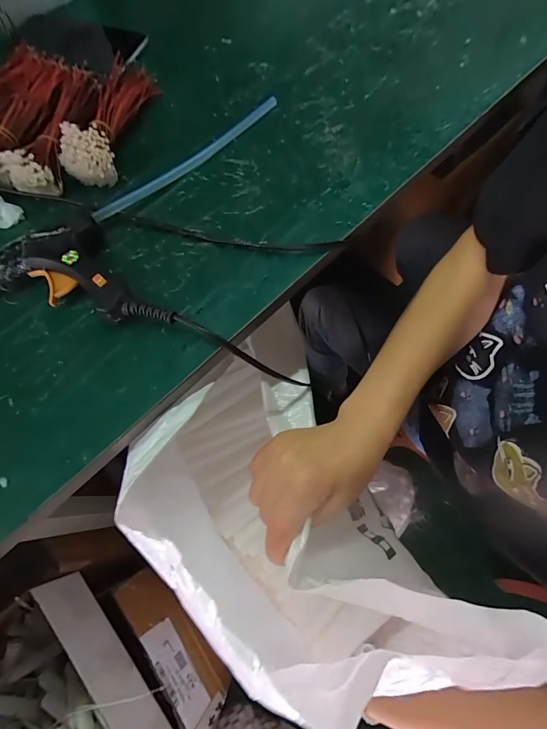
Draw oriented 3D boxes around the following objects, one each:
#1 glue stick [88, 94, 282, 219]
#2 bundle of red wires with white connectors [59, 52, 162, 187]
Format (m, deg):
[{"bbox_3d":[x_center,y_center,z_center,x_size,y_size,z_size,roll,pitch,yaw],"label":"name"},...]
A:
[{"bbox_3d":[-0.072,-0.182,0.312,0.201,0.009,0.016,-38,71,-10],"label":"glue stick"},{"bbox_3d":[-0.148,-0.230,0.316,0.054,0.044,0.141,10,71,7],"label":"bundle of red wires with white connectors"}]

